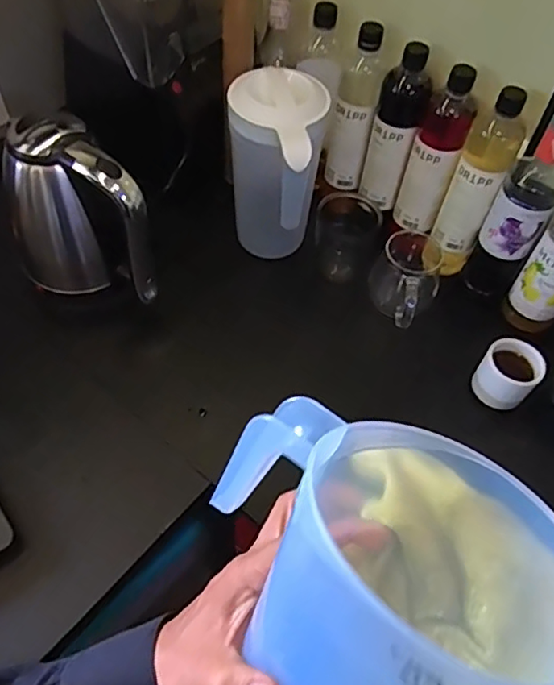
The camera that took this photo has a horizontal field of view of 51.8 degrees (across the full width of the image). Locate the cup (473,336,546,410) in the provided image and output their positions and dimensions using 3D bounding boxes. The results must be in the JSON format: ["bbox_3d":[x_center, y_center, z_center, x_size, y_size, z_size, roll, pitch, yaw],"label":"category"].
[{"bbox_3d":[0.289,0.041,0.716,0.072,0.061,0.065,32,59,16],"label":"cup"}]

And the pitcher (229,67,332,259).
[{"bbox_3d":[-0.002,-0.207,0.762,0.118,0.248,0.136,-1,56,-5],"label":"pitcher"}]

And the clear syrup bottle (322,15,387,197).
[{"bbox_3d":[0.108,-0.328,0.810,0.060,0.224,0.075,11,56,3],"label":"clear syrup bottle"}]

